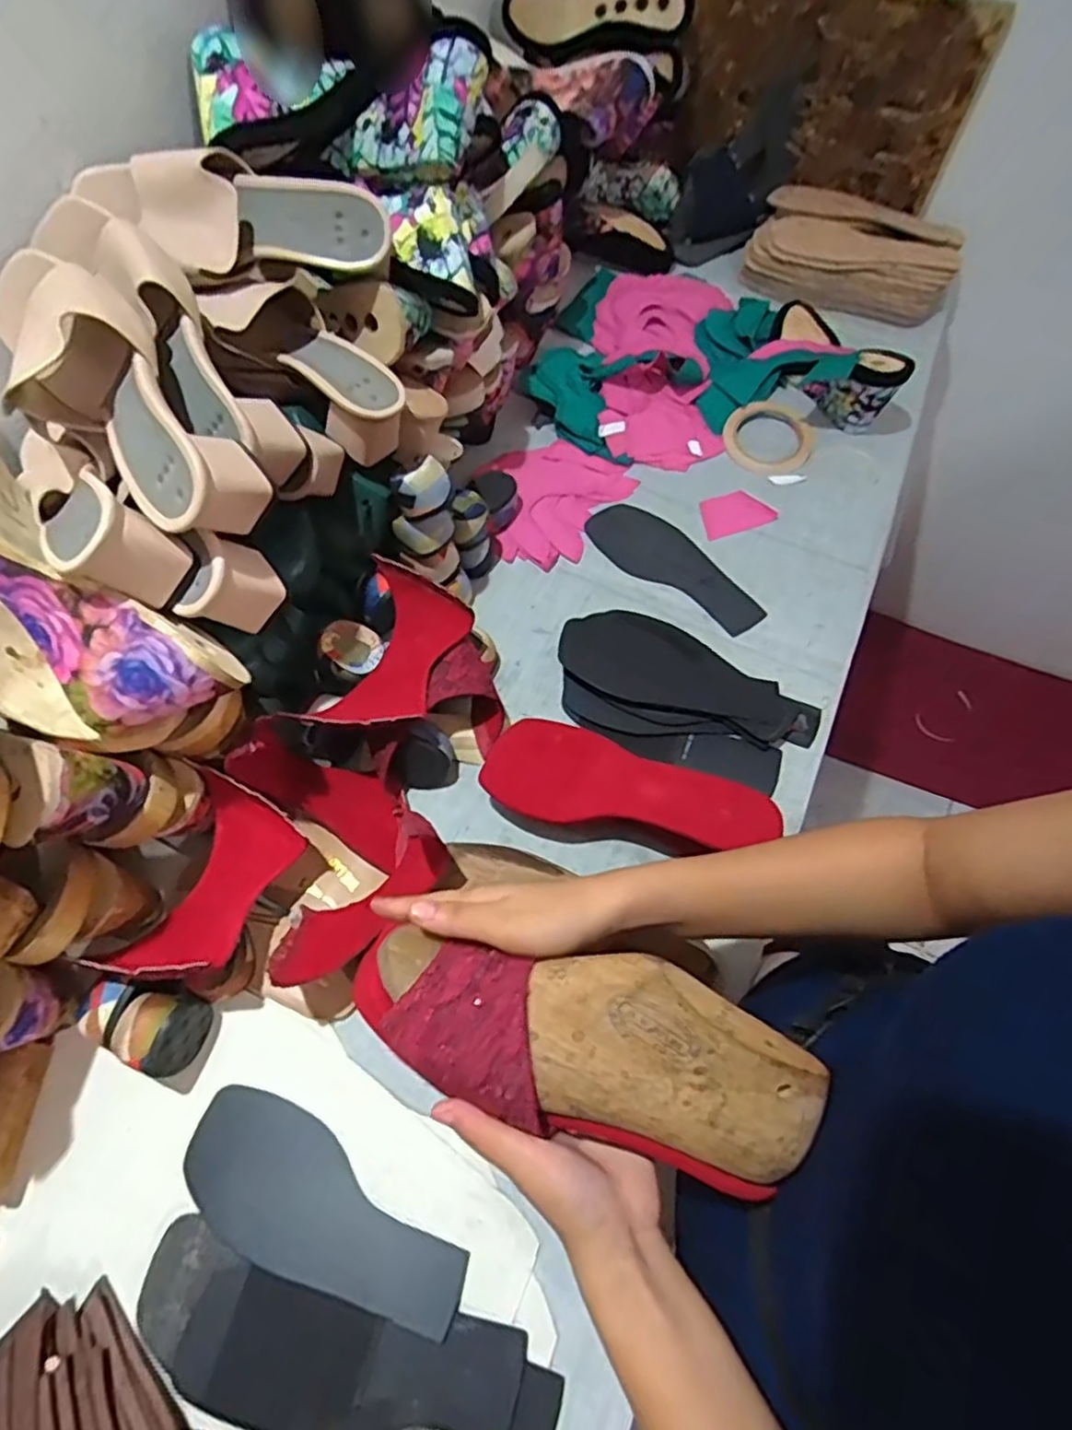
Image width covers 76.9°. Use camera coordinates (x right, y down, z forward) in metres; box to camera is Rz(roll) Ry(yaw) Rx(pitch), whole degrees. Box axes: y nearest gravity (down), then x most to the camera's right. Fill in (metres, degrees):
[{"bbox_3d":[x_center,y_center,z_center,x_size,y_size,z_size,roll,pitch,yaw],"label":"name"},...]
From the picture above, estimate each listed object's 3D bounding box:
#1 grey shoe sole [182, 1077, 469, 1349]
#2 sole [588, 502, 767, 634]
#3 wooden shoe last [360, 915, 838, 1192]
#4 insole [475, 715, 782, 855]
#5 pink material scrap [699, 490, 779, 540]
[{"bbox_3d":[-0.143,0.329,0.449,0.205,0.006,0.079,24,65,12],"label":"grey shoe sole"},{"bbox_3d":[0.146,-0.156,0.705,0.080,0.009,0.203,-40,69,-20],"label":"sole"},{"bbox_3d":[0.024,0.164,0.341,0.235,0.050,0.082,15,63,5],"label":"wooden shoe last"},{"bbox_3d":[0.069,0.063,0.541,0.228,0.020,0.088,21,62,17],"label":"insole"},{"bbox_3d":[0.219,-0.225,0.746,0.080,0.004,0.055,-18,65,-8],"label":"pink material scrap"}]

